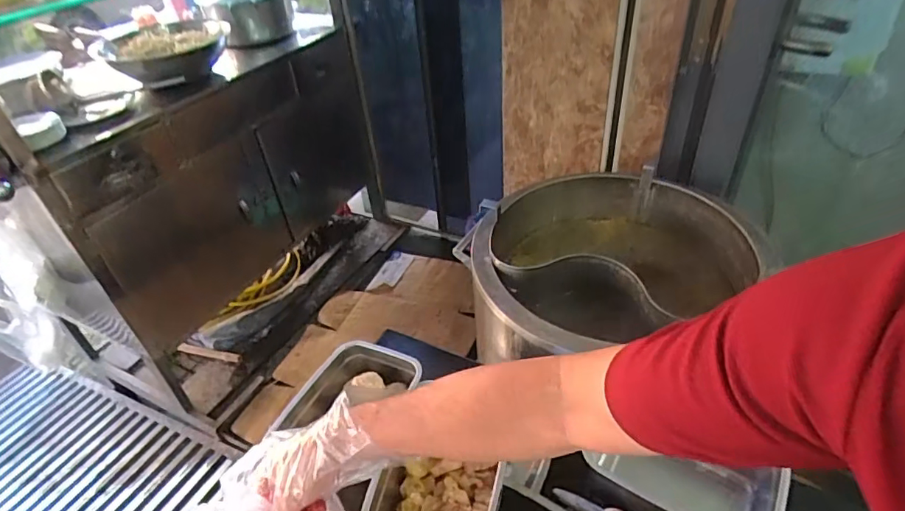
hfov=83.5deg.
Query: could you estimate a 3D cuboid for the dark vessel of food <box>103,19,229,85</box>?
[{"bbox_3d":[-0.715,-0.514,1.290,0.293,0.096,0.262,-22,42,-20],"label":"dark vessel of food"}]

